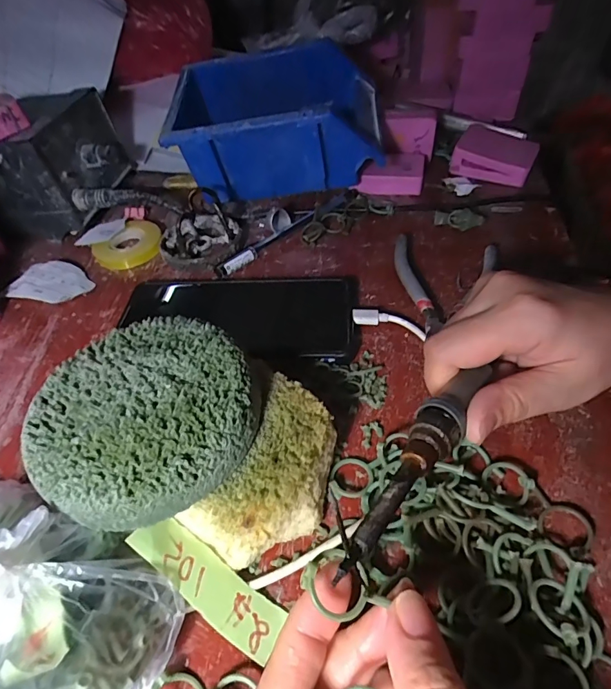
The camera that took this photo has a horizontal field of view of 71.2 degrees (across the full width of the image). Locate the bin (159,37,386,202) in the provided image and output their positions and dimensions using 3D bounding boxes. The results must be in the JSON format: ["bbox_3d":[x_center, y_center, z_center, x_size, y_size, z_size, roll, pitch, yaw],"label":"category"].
[{"bbox_3d":[-0.022,-0.189,0.387,0.169,0.098,0.115,1,50,6],"label":"bin"}]

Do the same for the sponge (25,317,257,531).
[{"bbox_3d":[-0.073,0.029,0.195,0.098,0.018,0.096,-2,49,3],"label":"sponge"}]

